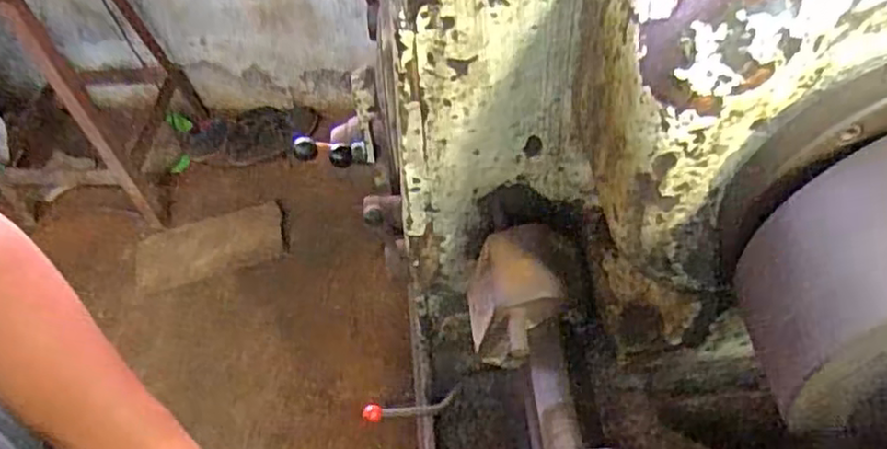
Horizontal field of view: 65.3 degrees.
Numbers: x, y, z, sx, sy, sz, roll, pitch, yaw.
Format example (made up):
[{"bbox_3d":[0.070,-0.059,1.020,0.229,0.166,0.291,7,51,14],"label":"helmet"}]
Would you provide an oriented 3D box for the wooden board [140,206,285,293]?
[{"bbox_3d":[-0.613,0.060,1.809,0.391,0.021,0.154,-15,73,3],"label":"wooden board"}]

